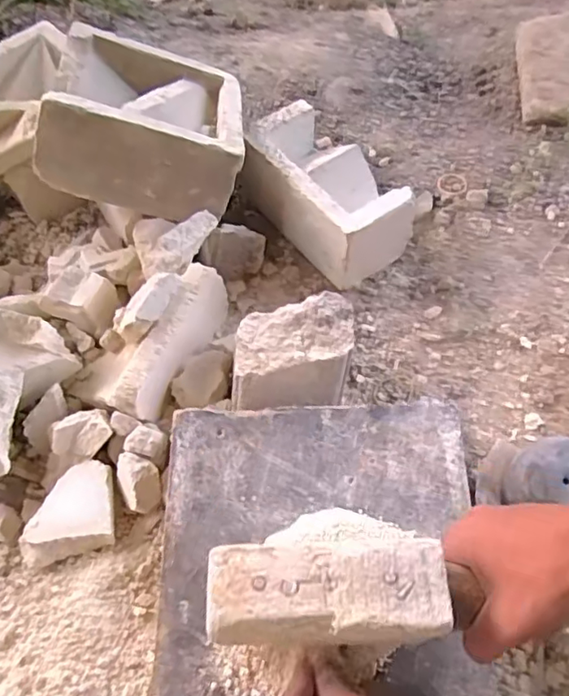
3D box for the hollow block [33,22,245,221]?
[{"bbox_3d":[-0.157,-0.254,0.672,0.201,0.111,0.201,9,44,-17],"label":"hollow block"}]

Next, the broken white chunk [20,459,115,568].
[{"bbox_3d":[-0.187,0.139,0.510,0.076,0.022,0.073,-18,60,-7],"label":"broken white chunk"}]

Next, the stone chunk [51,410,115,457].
[{"bbox_3d":[-0.184,0.079,0.543,0.054,0.028,0.038,3,60,2],"label":"stone chunk"}]

